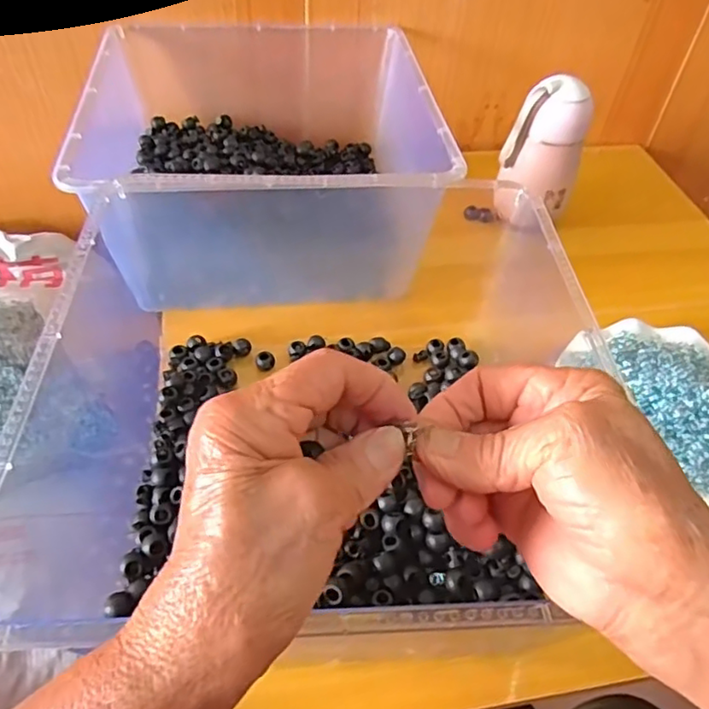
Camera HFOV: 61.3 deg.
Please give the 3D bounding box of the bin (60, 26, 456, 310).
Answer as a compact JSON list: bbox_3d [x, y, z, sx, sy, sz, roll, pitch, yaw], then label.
[{"bbox_3d":[-0.075,-0.185,0.566,0.307,0.138,0.302,-5,49,-8],"label":"bin"}]

